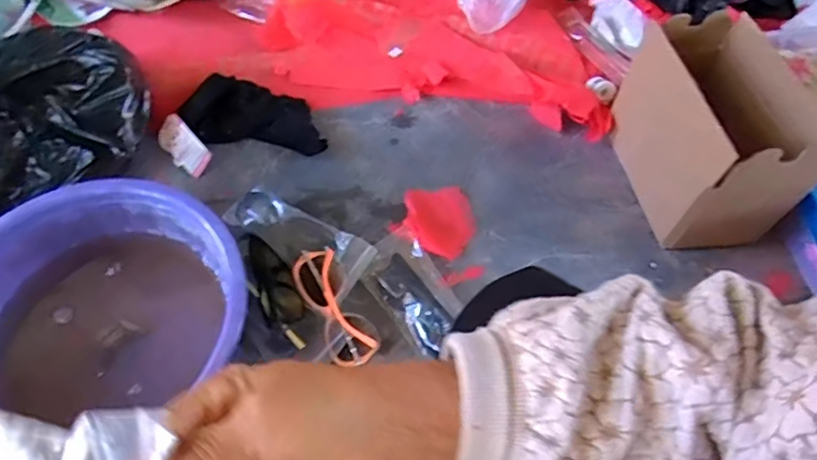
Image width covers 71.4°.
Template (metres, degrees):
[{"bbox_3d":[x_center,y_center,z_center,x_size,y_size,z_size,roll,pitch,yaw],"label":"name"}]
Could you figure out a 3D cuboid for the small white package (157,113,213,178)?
[{"bbox_3d":[-0.294,-0.111,0.741,0.088,0.008,0.049,45,109,11],"label":"small white package"}]

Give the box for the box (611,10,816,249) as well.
[{"bbox_3d":[0.328,-0.104,0.637,0.135,0.177,0.197,-4,60,-3],"label":"box"}]

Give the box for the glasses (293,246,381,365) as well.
[{"bbox_3d":[-0.081,0.083,0.620,0.053,0.033,0.135,-25,64,-14],"label":"glasses"}]

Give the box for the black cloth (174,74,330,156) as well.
[{"bbox_3d":[-0.198,-0.151,0.749,0.195,0.036,0.100,13,61,7],"label":"black cloth"}]

